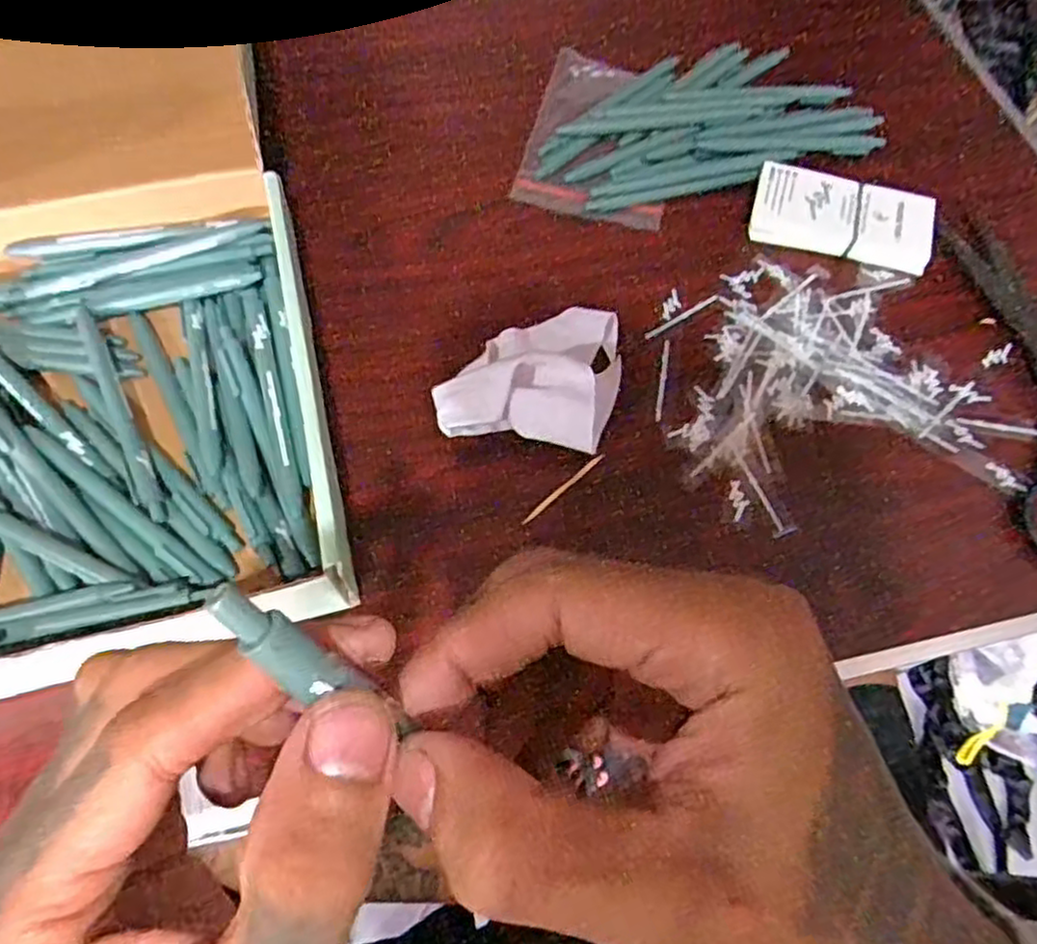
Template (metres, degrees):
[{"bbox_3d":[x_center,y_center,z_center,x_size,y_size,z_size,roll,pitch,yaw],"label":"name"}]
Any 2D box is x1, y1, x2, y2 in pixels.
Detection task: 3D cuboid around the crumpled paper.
[{"bbox_3d":[0.009,-0.062,0.407,0.098,0.039,0.097,9,63,2],"label":"crumpled paper"}]

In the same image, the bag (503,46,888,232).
[{"bbox_3d":[0.119,-0.245,0.508,0.239,0.021,0.155,-4,64,-4],"label":"bag"}]

